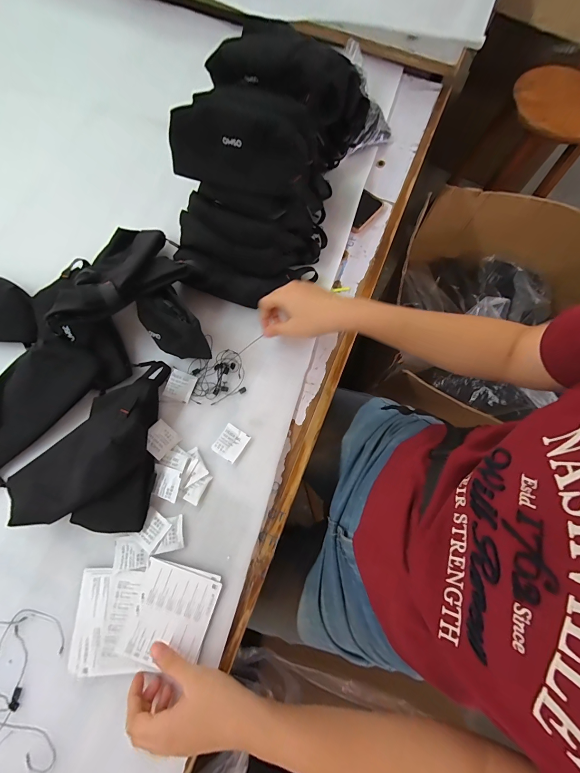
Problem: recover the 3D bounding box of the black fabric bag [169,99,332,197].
[{"bbox_3d":[-0.051,-0.319,0.420,0.210,0.088,0.054,13,50,2],"label":"black fabric bag"}]

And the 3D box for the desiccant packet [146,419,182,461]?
[{"bbox_3d":[-0.172,0.070,0.416,0.039,0.004,0.040,45,61,-6],"label":"desiccant packet"}]

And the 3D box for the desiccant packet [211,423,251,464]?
[{"bbox_3d":[-0.079,0.076,0.422,0.037,0.009,0.042,32,76,7],"label":"desiccant packet"}]

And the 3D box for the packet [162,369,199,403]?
[{"bbox_3d":[-0.156,-0.002,0.445,0.040,0.004,0.041,19,75,3],"label":"packet"}]

